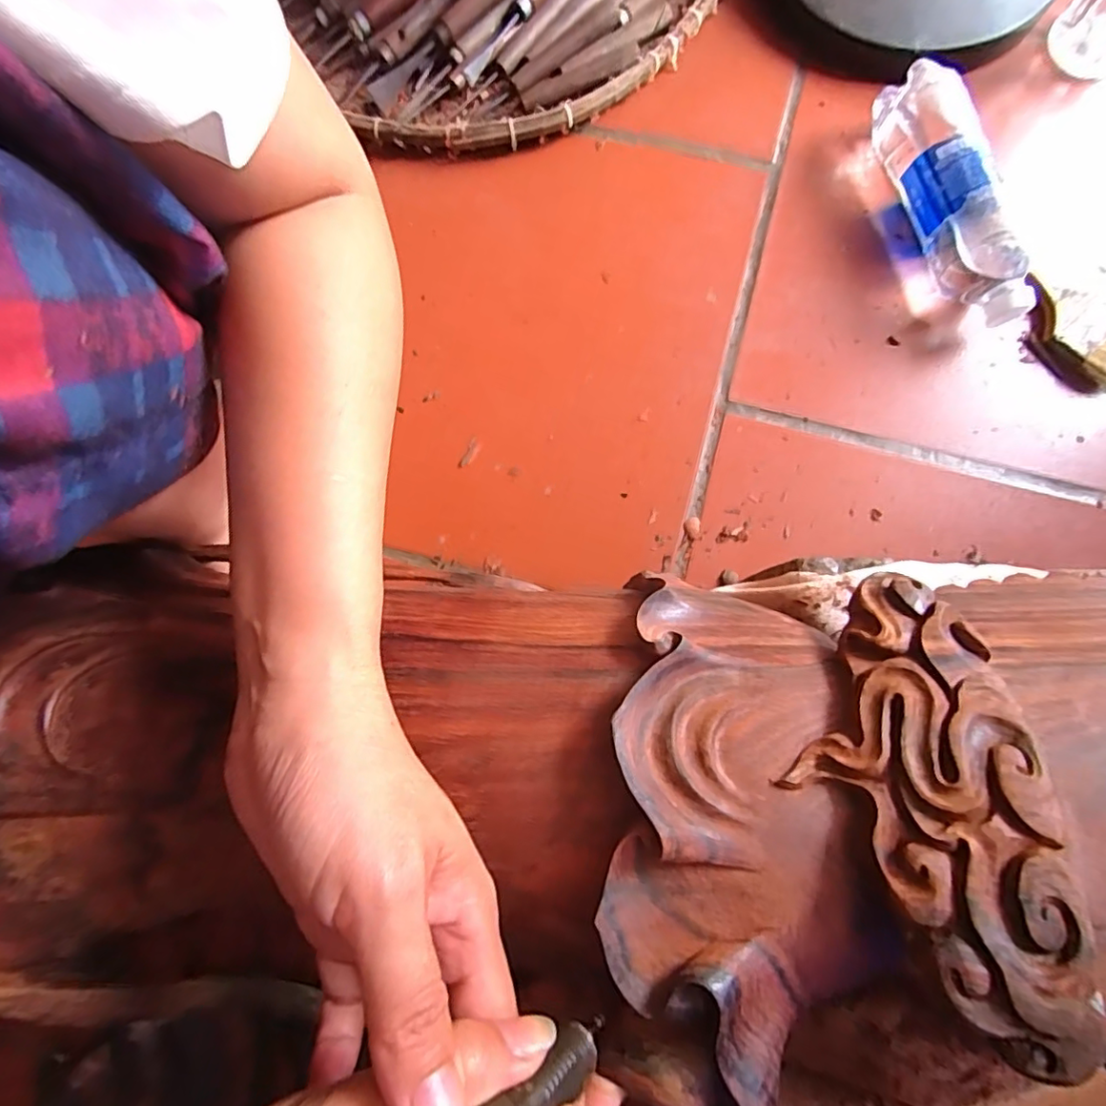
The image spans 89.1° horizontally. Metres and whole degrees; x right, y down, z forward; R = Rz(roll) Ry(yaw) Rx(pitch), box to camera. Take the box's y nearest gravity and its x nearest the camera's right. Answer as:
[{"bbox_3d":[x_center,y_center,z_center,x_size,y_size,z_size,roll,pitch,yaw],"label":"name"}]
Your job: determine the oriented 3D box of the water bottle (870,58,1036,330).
[{"bbox_3d":[0.320,-0.279,0.446,0.071,0.067,0.210,-10,81,1],"label":"water bottle"}]

